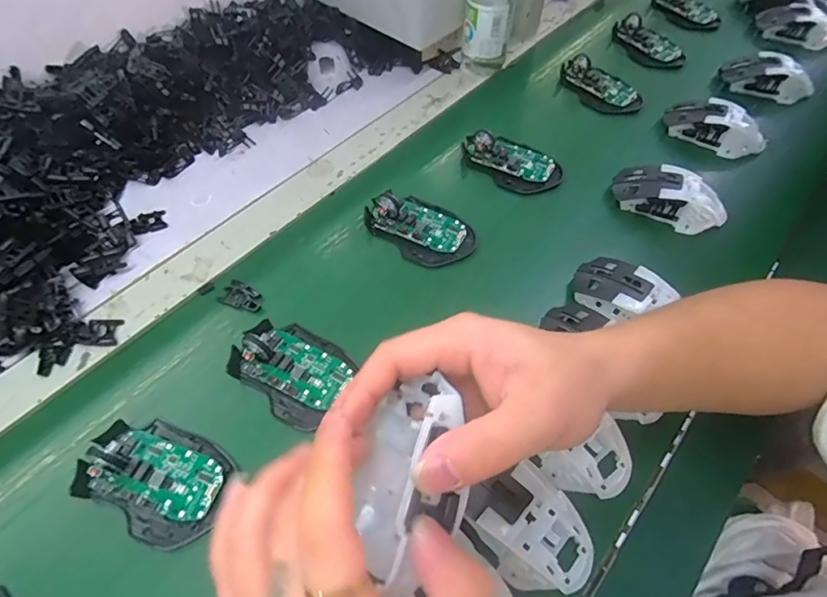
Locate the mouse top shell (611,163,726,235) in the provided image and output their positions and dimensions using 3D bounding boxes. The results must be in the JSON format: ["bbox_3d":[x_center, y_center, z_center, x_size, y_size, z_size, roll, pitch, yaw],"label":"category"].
[{"bbox_3d":[0.272,-0.110,0.496,0.118,0.039,0.052,23,60,13],"label":"mouse top shell"}]

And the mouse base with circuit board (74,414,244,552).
[{"bbox_3d":[-0.192,0.130,0.342,0.108,0.025,0.075,16,58,9],"label":"mouse base with circuit board"}]

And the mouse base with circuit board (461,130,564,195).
[{"bbox_3d":[0.114,-0.162,0.533,0.112,0.029,0.063,36,63,20],"label":"mouse base with circuit board"}]

